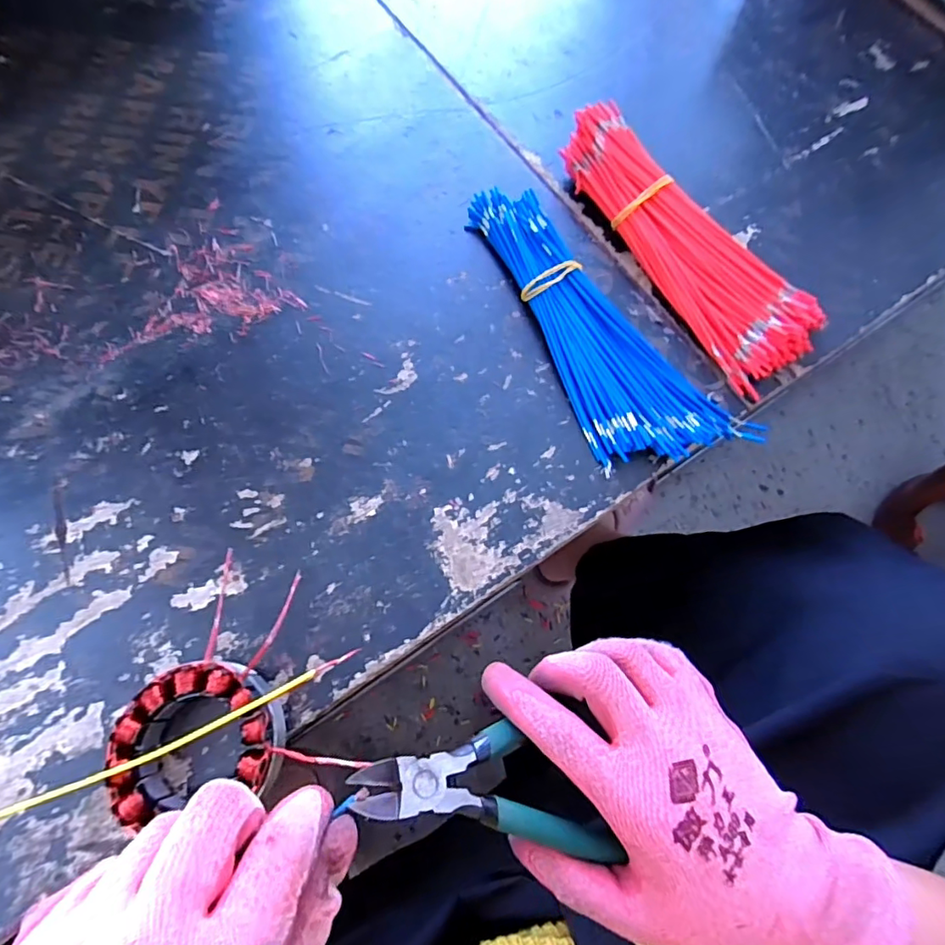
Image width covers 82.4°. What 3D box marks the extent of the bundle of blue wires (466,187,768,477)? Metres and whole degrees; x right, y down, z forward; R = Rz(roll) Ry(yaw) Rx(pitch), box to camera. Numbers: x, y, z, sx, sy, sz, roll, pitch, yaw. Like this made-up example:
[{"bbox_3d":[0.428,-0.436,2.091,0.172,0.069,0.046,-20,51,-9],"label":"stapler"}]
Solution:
[{"bbox_3d":[0.089,-0.115,0.402,0.103,0.021,0.257,-28,74,-10],"label":"bundle of blue wires"}]

